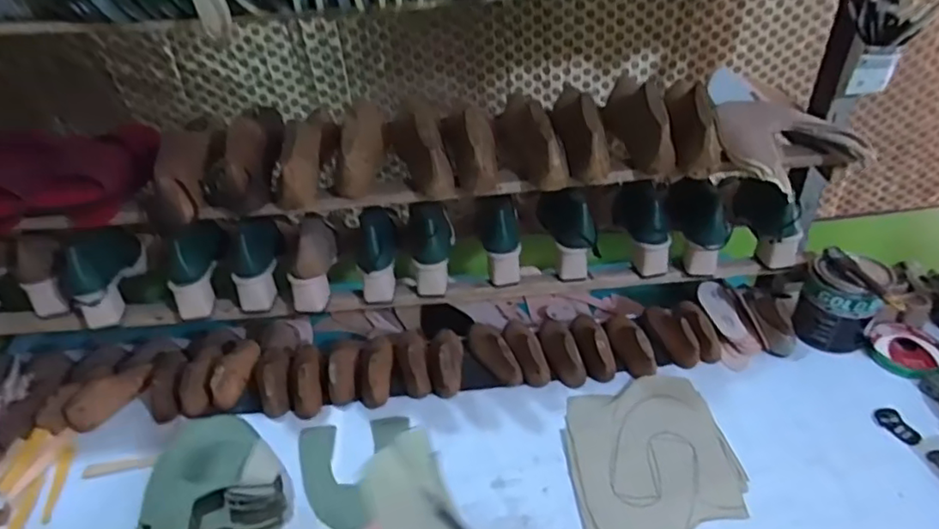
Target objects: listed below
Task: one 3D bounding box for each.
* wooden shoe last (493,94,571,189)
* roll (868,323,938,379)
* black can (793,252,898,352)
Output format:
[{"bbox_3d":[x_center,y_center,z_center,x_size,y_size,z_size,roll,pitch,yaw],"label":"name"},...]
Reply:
[{"bbox_3d":[0.084,-0.187,0.844,0.059,0.085,0.211,-11,39,-9],"label":"wooden shoe last"},{"bbox_3d":[0.674,0.129,0.914,0.093,0.026,0.102,-2,38,2],"label":"roll"},{"bbox_3d":[0.576,0.056,0.921,0.110,0.124,0.091,19,43,26],"label":"black can"}]

